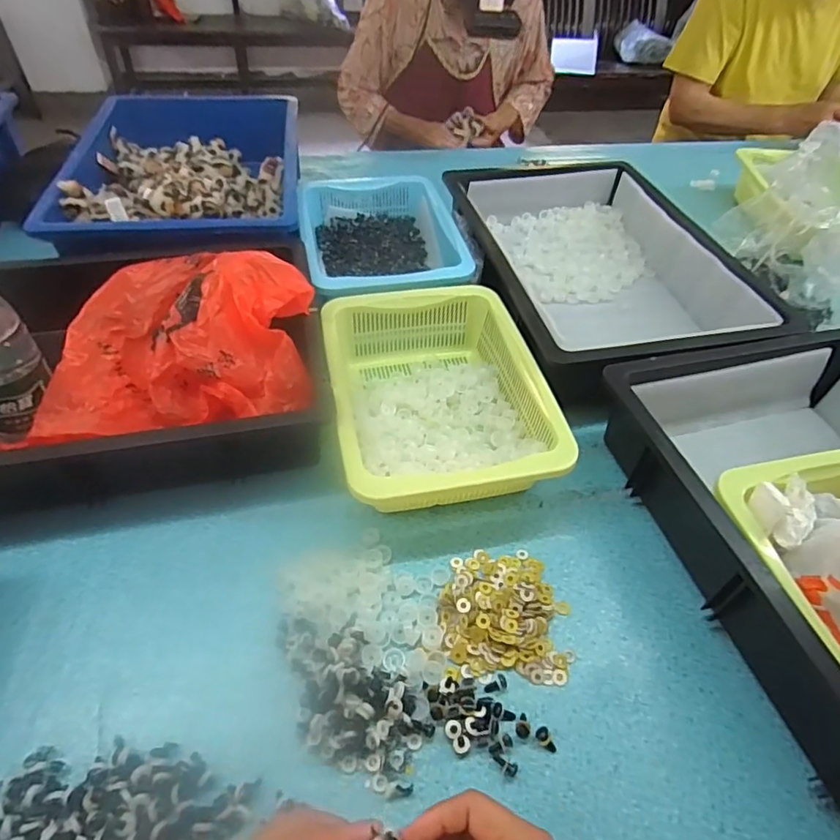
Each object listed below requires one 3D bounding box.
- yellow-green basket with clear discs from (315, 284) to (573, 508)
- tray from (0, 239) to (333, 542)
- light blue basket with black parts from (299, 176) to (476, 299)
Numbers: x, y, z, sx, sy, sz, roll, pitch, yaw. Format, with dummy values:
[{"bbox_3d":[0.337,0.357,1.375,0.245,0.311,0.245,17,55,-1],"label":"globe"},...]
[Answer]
[{"bbox_3d":[0.011,-0.029,0.574,0.204,0.079,0.283,-7,47,-11],"label":"yellow-green basket with clear discs"},{"bbox_3d":[-0.312,-0.074,0.517,0.432,0.202,0.268,-11,48,-14],"label":"tray"},{"bbox_3d":[-0.060,-0.257,0.774,0.207,0.070,0.314,-8,48,-11],"label":"light blue basket with black parts"}]

